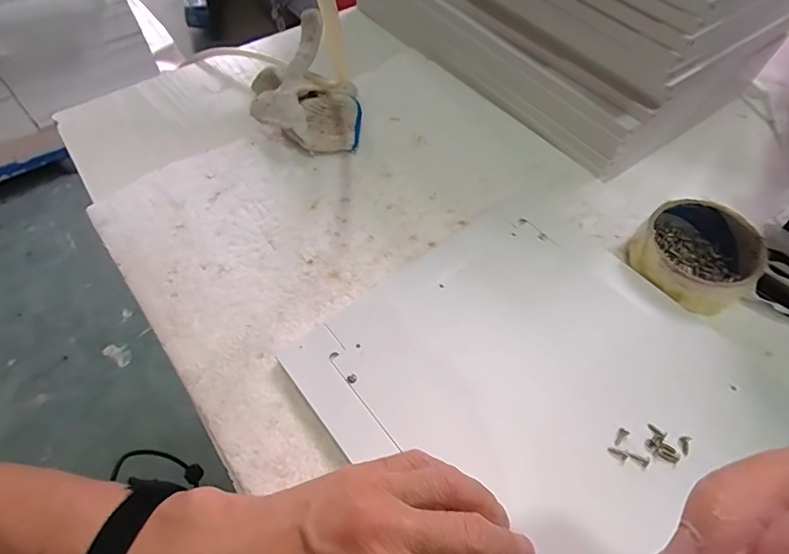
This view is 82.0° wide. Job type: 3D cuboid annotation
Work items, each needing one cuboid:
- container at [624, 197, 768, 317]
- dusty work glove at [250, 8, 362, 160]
[{"bbox_3d":[0.233,-0.018,0.350,0.083,0.029,0.082,0,57,0],"label":"container"},{"bbox_3d":[-0.090,-0.189,0.457,0.108,0.053,0.157,-12,58,-7],"label":"dusty work glove"}]

